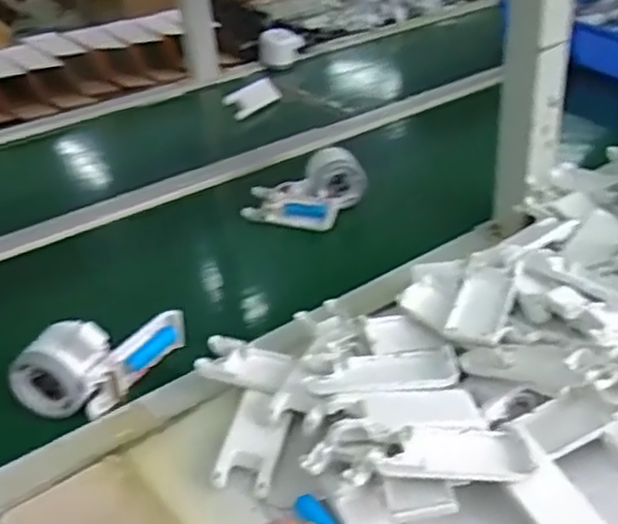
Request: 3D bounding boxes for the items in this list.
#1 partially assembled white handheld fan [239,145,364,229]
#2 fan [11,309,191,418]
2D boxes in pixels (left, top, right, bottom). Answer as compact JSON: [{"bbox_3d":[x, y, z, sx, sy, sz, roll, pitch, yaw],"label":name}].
[{"bbox_3d":[-0.002,-0.084,0.821,0.102,0.053,0.113,16,37,29],"label":"partially assembled white handheld fan"},{"bbox_3d":[-0.161,0.071,0.567,0.138,0.058,0.045,-20,35,-25],"label":"fan"}]

